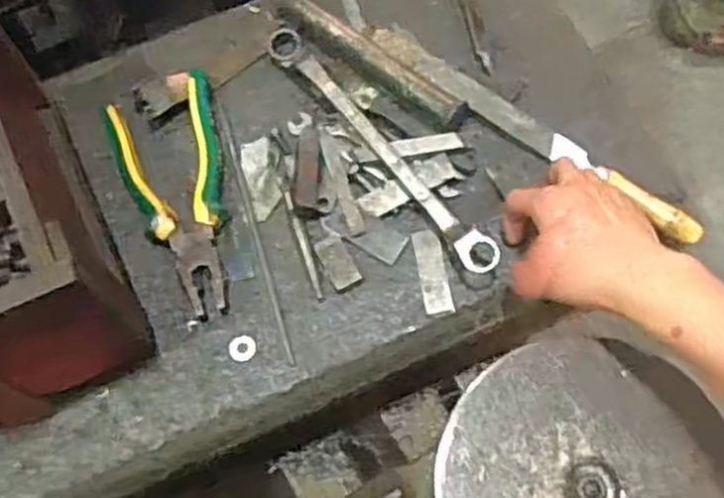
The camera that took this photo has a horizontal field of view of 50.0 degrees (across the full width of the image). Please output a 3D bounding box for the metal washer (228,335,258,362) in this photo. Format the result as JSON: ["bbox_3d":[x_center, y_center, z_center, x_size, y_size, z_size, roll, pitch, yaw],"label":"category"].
[{"bbox_3d":[-0.084,0.070,0.544,0.019,0.004,0.018,-1,70,2],"label":"metal washer"}]

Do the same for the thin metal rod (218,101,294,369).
[{"bbox_3d":[-0.080,-0.018,0.571,0.005,0.004,0.214,-17,71,-3],"label":"thin metal rod"}]

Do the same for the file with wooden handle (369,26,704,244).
[{"bbox_3d":[0.123,-0.091,0.578,0.285,0.018,0.026,36,76,14],"label":"file with wooden handle"}]

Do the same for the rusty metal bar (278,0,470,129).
[{"bbox_3d":[0.008,-0.145,0.603,0.170,0.023,0.026,37,76,14],"label":"rusty metal bar"}]

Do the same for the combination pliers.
[{"bbox_3d":[-0.138,-0.040,0.573,0.079,0.021,0.184,-14,70,-2],"label":"combination pliers"}]

